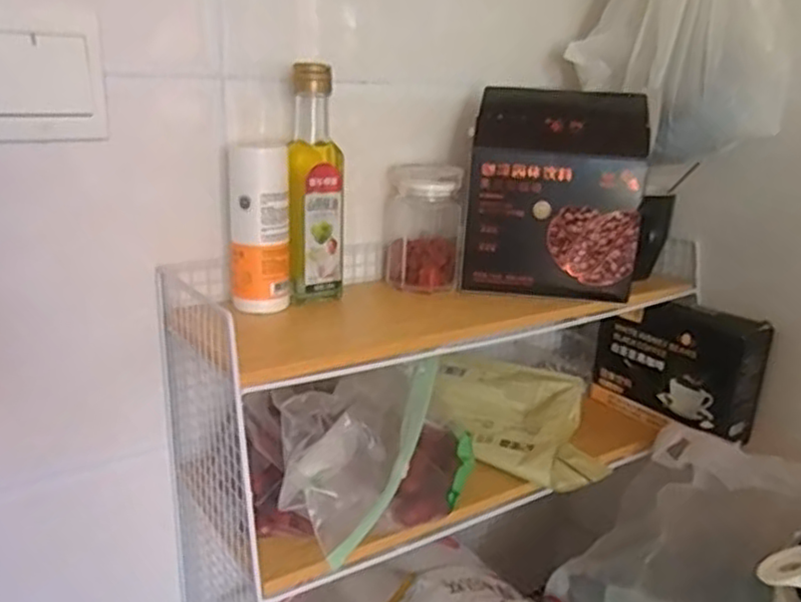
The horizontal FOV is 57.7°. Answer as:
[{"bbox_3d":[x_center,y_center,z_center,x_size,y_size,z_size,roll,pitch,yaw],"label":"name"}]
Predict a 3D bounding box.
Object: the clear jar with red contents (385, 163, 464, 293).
[{"bbox_3d":[0.021,-0.068,0.664,0.068,0.104,0.059,2,16,2],"label":"clear jar with red contents"}]

